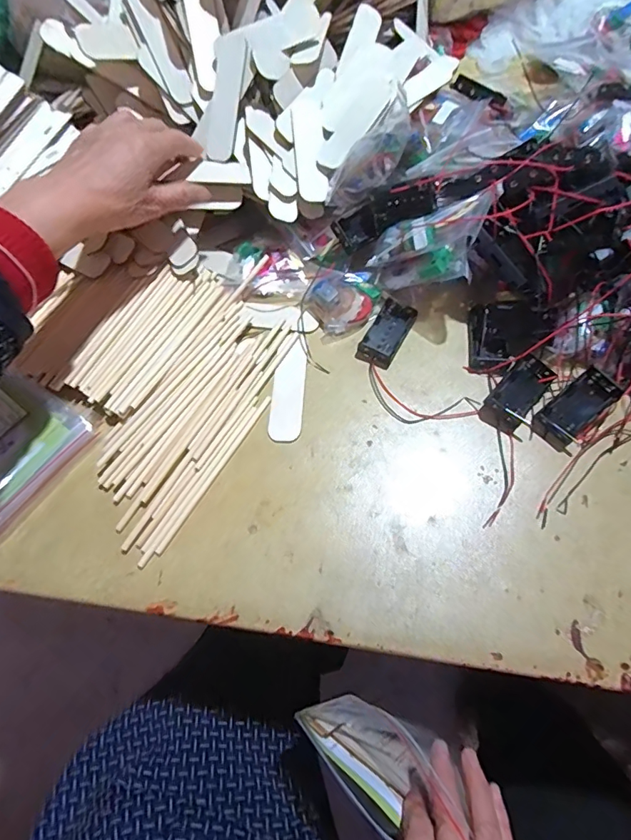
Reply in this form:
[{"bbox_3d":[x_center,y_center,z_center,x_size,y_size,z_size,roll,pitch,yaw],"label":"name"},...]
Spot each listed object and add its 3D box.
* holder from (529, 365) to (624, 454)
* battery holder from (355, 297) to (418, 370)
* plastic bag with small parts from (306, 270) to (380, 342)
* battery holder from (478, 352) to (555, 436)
[{"bbox_3d":[0.206,-0.009,0.369,0.066,0.012,0.032,-45,67,8],"label":"holder"},{"bbox_3d":[0.064,-0.077,0.418,0.032,0.012,0.065,28,69,14],"label":"battery holder"},{"bbox_3d":[0.025,-0.112,0.432,0.067,0.024,0.053,-25,66,-9],"label":"plastic bag with small parts"},{"bbox_3d":[0.165,-0.022,0.380,0.031,0.020,0.067,38,72,18],"label":"battery holder"}]

